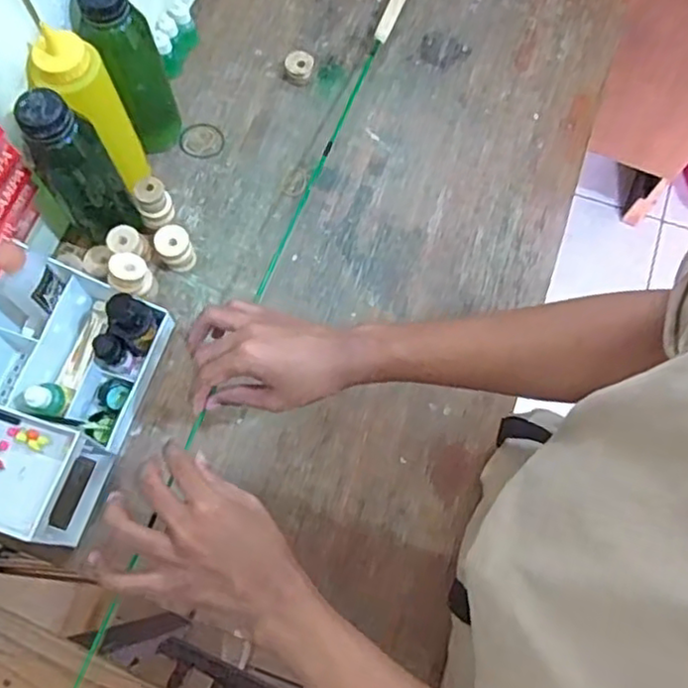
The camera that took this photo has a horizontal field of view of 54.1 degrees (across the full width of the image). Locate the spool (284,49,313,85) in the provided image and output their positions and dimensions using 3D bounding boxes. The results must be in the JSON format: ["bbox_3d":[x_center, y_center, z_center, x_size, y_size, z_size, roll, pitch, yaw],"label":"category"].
[{"bbox_3d":[-0.052,-0.316,0.770,0.033,0.032,0.029,-6,72,-3],"label":"spool"}]

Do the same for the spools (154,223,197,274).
[{"bbox_3d":[-0.169,-0.095,0.678,0.033,0.050,0.031,0,72,-1],"label":"spools"}]

